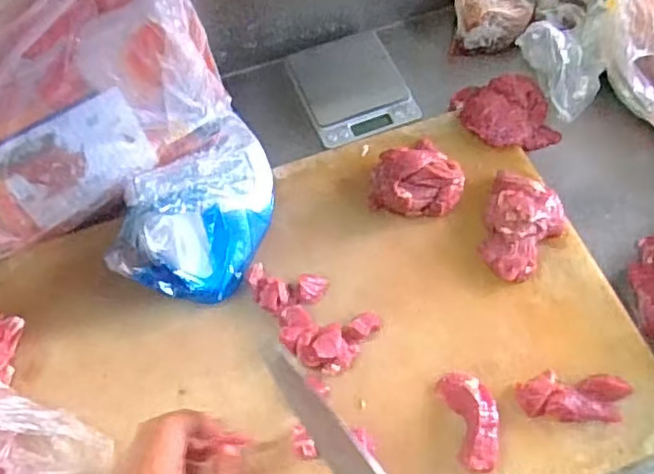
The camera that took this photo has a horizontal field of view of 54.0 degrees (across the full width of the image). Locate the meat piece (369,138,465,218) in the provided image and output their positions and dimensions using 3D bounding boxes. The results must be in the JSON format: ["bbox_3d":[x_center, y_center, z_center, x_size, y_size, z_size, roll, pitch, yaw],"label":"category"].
[{"bbox_3d":[0.085,-0.062,0.585,0.079,0.039,0.086,12,62,9],"label":"meat piece"}]

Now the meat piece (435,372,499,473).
[{"bbox_3d":[0.110,0.139,0.484,0.035,0.027,0.074,-15,61,-6],"label":"meat piece"}]

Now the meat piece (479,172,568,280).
[{"bbox_3d":[0.166,-0.011,0.554,0.070,0.039,0.099,22,64,14],"label":"meat piece"}]

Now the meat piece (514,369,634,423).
[{"bbox_3d":[0.189,0.122,0.492,0.081,0.016,0.038,7,61,6],"label":"meat piece"}]

